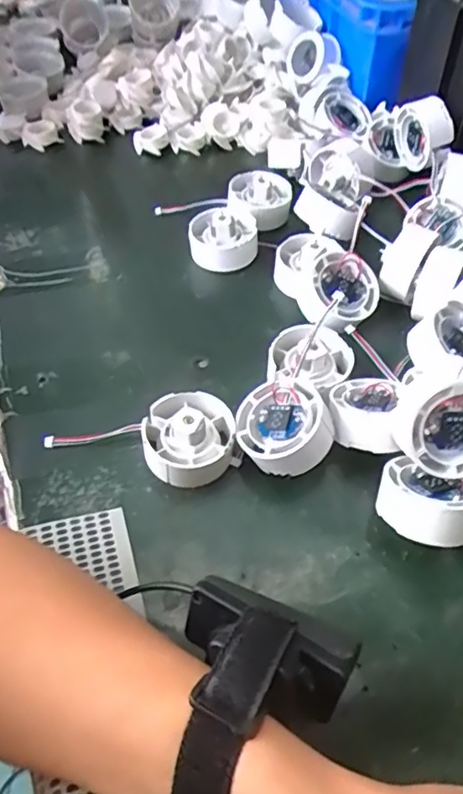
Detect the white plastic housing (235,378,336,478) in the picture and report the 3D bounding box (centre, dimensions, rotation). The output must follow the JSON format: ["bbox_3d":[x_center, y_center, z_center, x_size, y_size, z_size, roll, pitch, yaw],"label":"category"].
[{"bbox_3d":[0.032,0.018,0.349,0.052,0.024,0.054,-16,52,20],"label":"white plastic housing"}]

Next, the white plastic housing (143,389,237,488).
[{"bbox_3d":[-0.025,0.023,0.353,0.055,0.033,0.051,0,52,0],"label":"white plastic housing"}]

